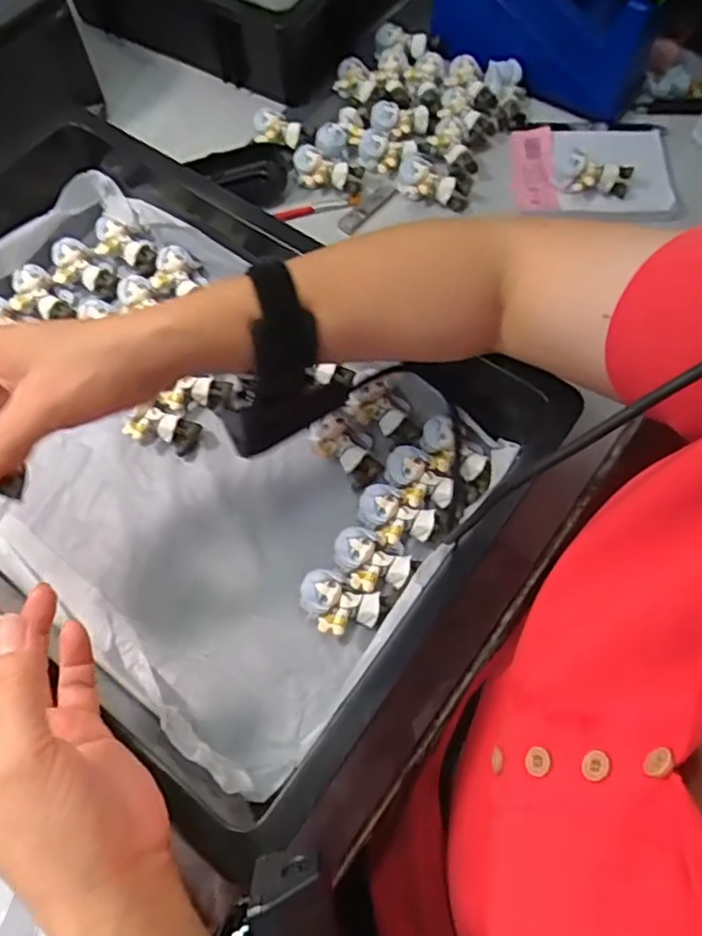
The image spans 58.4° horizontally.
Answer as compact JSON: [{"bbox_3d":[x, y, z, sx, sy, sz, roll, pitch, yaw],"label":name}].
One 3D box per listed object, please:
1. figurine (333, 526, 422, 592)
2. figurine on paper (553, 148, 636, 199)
[{"bbox_3d":[0.015,0.063,0.415,0.054,0.024,0.038,13,67,6],"label":"figurine"},{"bbox_3d":[0.201,-0.246,0.524,0.062,0.025,0.031,18,68,8],"label":"figurine on paper"}]

